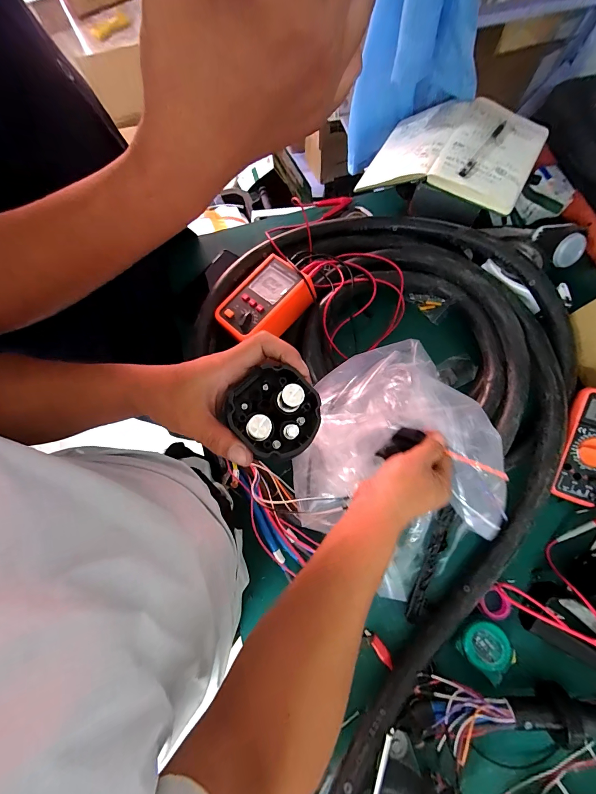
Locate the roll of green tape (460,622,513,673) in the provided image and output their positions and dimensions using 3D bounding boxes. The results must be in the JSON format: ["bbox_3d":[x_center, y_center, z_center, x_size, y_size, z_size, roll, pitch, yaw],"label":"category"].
[{"bbox_3d":[0.254,0.337,0.428,0.056,0.012,0.055,-27,74,-7],"label":"roll of green tape"}]

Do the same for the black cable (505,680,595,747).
[{"bbox_3d":[0.388,0.425,0.399,0.235,0.045,0.075,26,75,9],"label":"black cable"}]

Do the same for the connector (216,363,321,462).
[{"bbox_3d":[-0.018,0.012,0.250,0.064,0.034,0.071,-41,76,-10],"label":"connector"}]

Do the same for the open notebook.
[{"bbox_3d":[0.270,-0.431,0.573,0.267,0.078,0.212,26,75,9],"label":"open notebook"}]

